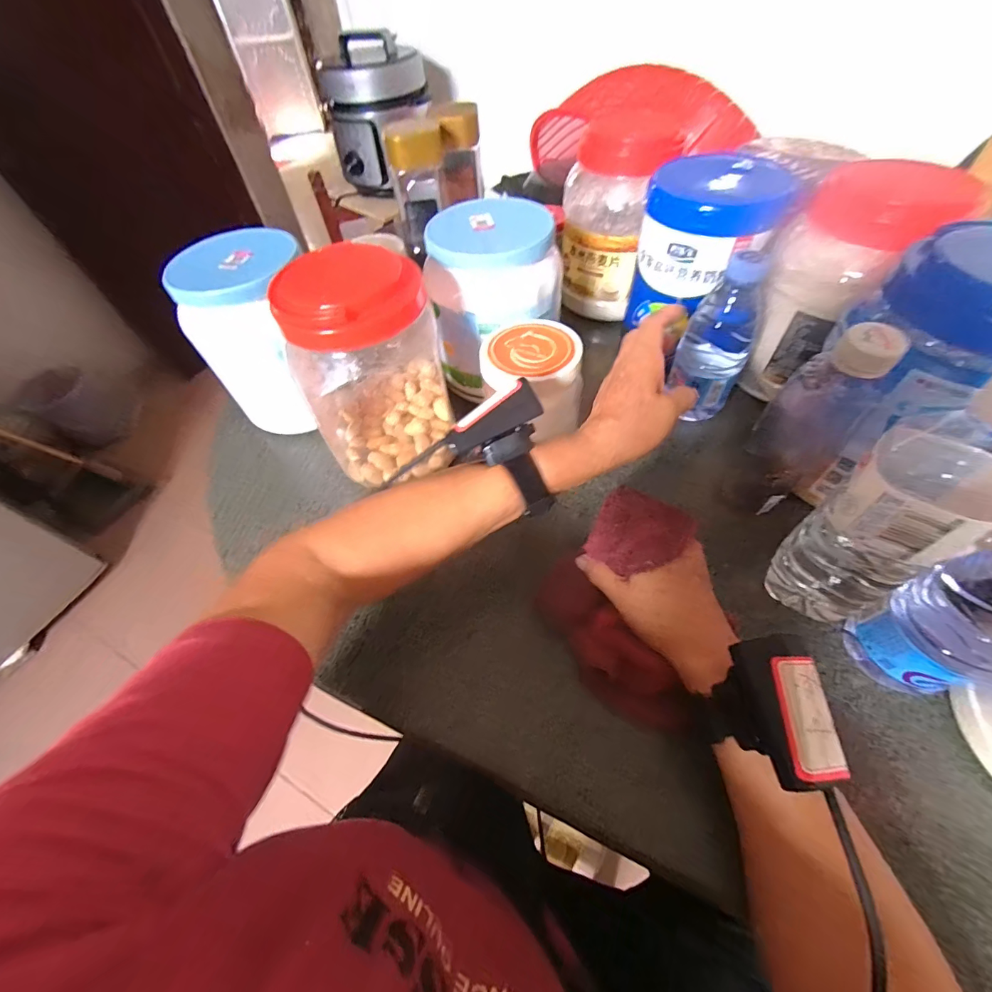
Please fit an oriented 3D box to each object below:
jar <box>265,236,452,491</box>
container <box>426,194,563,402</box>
[{"bbox_3d":[-0.109,-0.118,0.387,0.113,0.176,0.113,-10,55,-3],"label":"jar"},{"bbox_3d":[-0.005,-0.198,0.438,0.115,0.154,0.111,-2,55,3],"label":"container"}]

